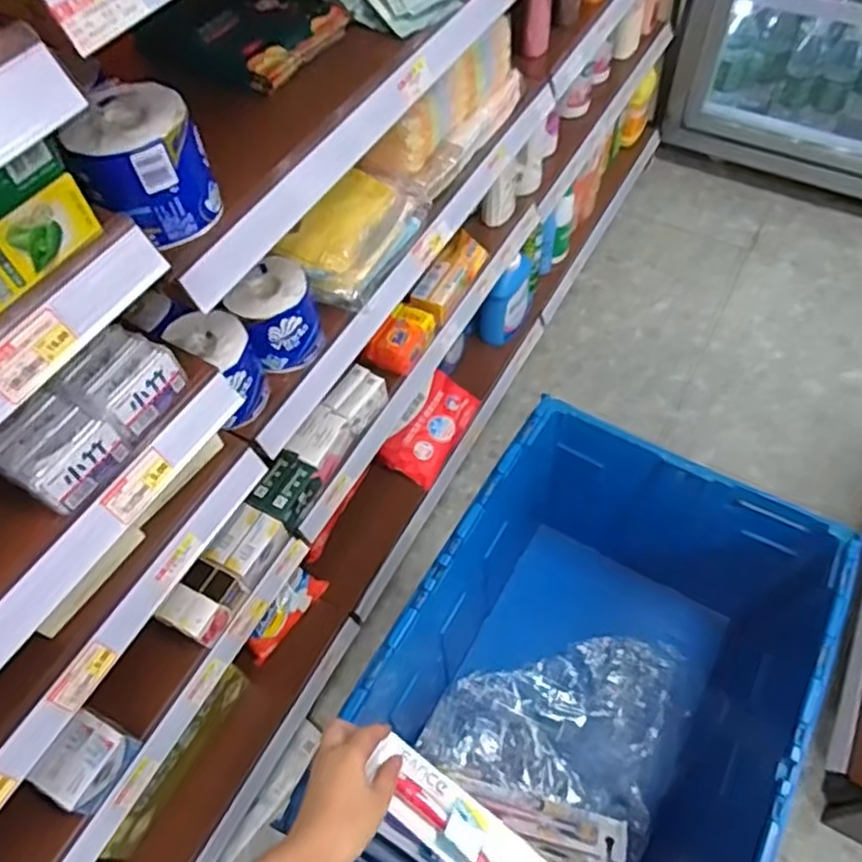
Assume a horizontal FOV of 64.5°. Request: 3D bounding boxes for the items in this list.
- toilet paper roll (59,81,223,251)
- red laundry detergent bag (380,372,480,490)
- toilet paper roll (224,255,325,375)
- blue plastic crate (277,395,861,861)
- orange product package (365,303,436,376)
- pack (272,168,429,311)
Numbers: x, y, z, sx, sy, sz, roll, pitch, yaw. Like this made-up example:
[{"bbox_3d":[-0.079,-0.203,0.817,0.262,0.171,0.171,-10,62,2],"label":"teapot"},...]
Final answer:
[{"bbox_3d":[-0.264,-0.245,0.633,0.108,0.101,0.096,-27,60,-14],"label":"toilet paper roll"},{"bbox_3d":[0.005,-0.012,1.529,0.122,0.075,0.255,26,62,18],"label":"red laundry detergent bag"},{"bbox_3d":[-0.198,-0.144,0.889,0.101,0.096,0.107,-1,57,2],"label":"toilet paper roll"},{"bbox_3d":[0.188,0.328,0.866,0.408,0.341,0.598,26,62,18],"label":"blue plastic crate"},{"bbox_3d":[-0.052,-0.165,1.233,0.079,0.049,0.129,26,62,18],"label":"orange product package"},{"bbox_3d":[-0.108,-0.283,0.967,0.099,0.111,0.228,25,62,17],"label":"pack"}]

